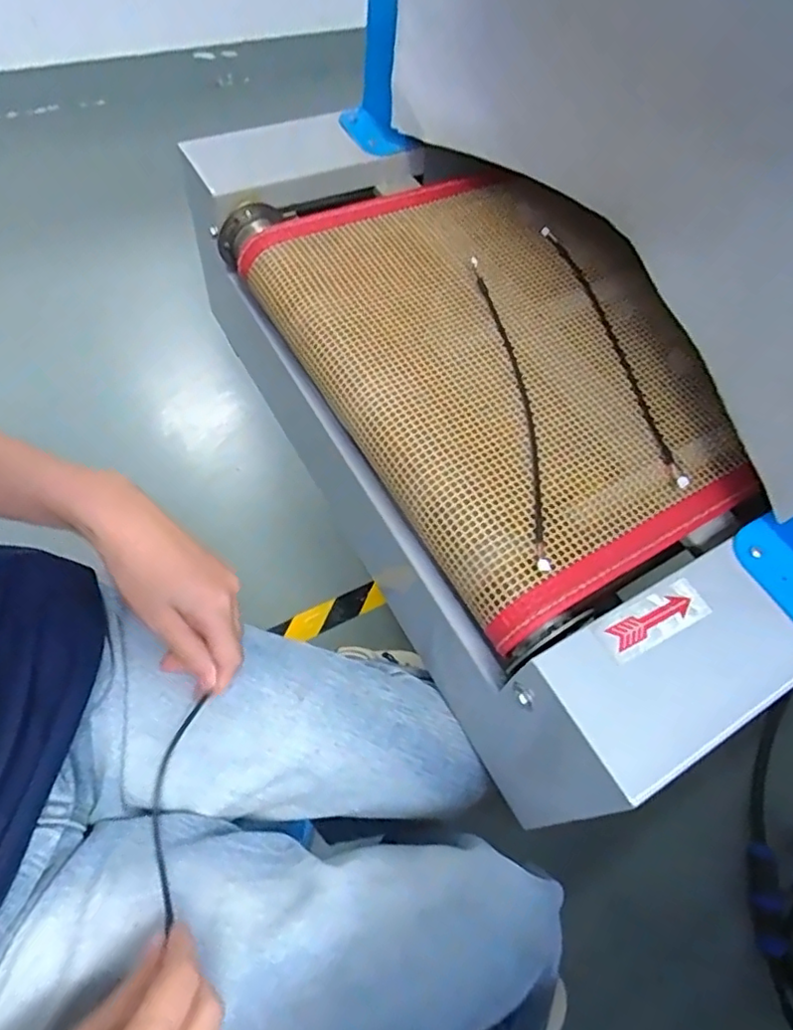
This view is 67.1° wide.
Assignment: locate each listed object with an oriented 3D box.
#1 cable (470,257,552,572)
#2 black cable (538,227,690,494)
[{"bbox_3d":[0.088,-0.088,0.439,0.025,0.013,0.284,-3,62,-5],"label":"cable"},{"bbox_3d":[0.174,-0.137,0.483,0.020,0.015,0.280,-11,63,-9],"label":"black cable"}]

